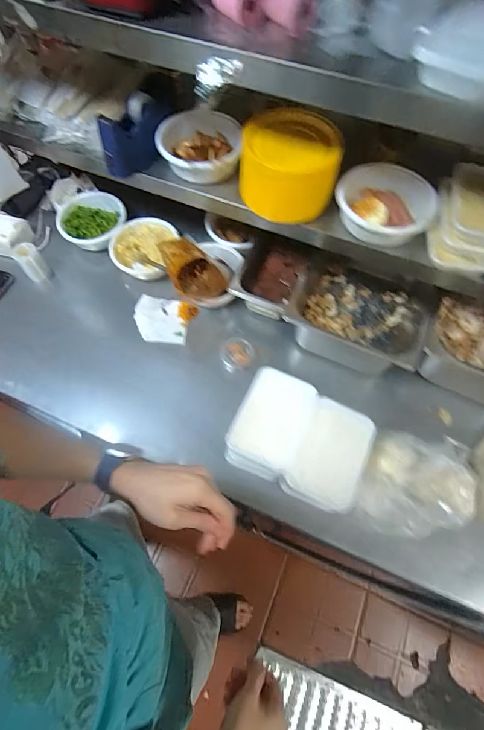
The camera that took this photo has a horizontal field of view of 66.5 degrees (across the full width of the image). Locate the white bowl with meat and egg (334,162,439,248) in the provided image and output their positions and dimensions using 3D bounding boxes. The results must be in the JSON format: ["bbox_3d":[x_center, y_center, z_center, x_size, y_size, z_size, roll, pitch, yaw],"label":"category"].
[{"bbox_3d":[0.253,-0.284,0.667,0.170,0.065,0.163,31,69,14],"label":"white bowl with meat and egg"}]

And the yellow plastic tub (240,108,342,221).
[{"bbox_3d":[0.085,-0.364,0.674,0.181,0.106,0.168,8,65,4],"label":"yellow plastic tub"}]

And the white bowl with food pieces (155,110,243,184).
[{"bbox_3d":[-0.085,-0.423,0.730,0.156,0.070,0.161,0,65,0],"label":"white bowl with food pieces"}]

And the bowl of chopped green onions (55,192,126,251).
[{"bbox_3d":[-0.390,-0.374,0.962,0.176,0.063,0.164,-5,65,-2],"label":"bowl of chopped green onions"}]

